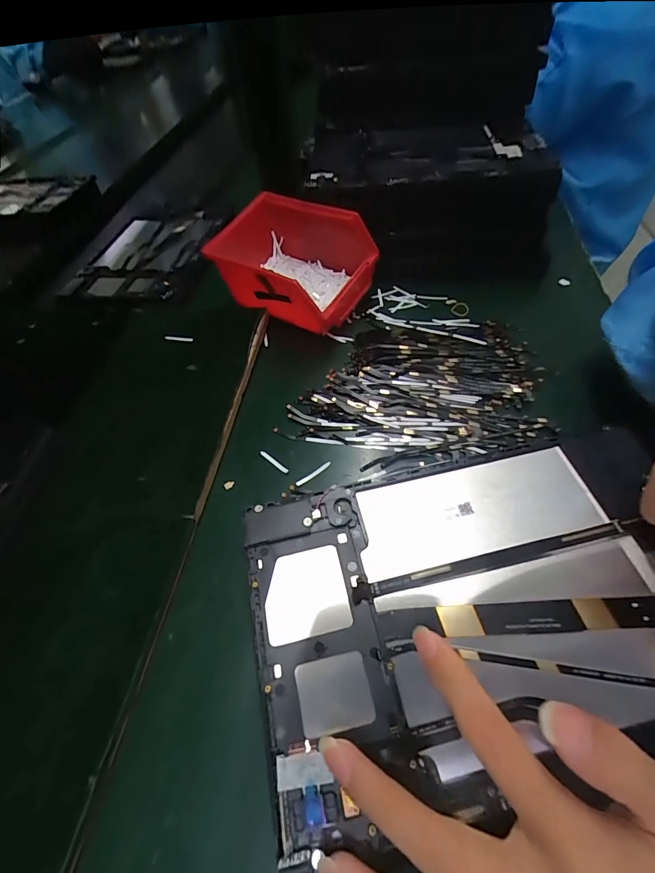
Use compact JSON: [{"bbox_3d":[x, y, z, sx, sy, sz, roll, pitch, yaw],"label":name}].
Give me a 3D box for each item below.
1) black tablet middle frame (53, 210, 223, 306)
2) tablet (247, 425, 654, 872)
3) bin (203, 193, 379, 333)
[{"bbox_3d":[-0.239,-0.245,0.497,0.176,0.014,0.235,-1,54,5],"label":"black tablet middle frame"},{"bbox_3d":[0.079,0.075,0.188,0.224,0.012,0.148,-12,53,-6],"label":"tablet"},{"bbox_3d":[-0.033,-0.173,0.383,0.138,0.082,0.104,24,60,21],"label":"bin"}]

